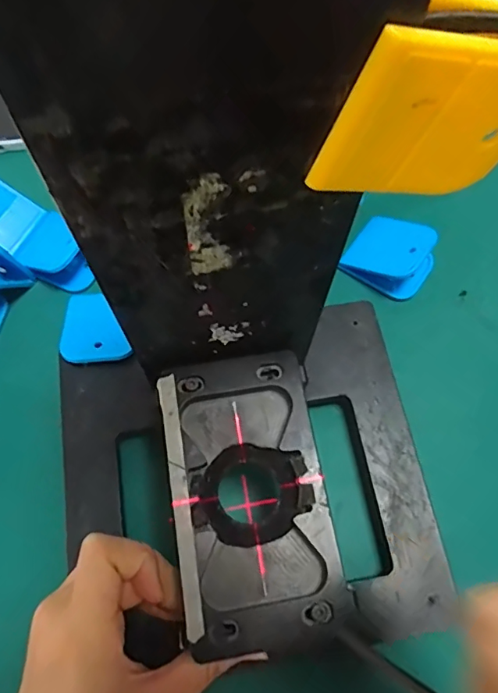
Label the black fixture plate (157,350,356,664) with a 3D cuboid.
[{"bbox_3d":[0.000,0.070,0.241,0.070,0.016,0.128,-9,67,-5],"label":"black fixture plate"}]

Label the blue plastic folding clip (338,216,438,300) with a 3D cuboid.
[{"bbox_3d":[0.097,-0.063,0.346,0.054,0.029,0.049,31,69,11],"label":"blue plastic folding clip"}]

